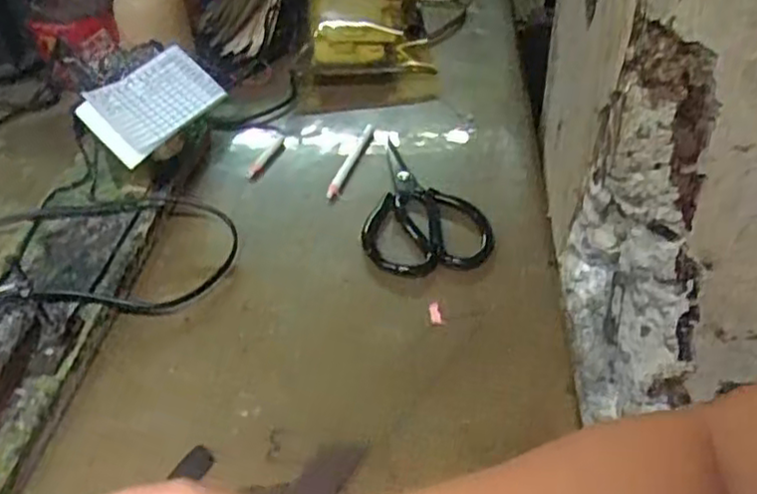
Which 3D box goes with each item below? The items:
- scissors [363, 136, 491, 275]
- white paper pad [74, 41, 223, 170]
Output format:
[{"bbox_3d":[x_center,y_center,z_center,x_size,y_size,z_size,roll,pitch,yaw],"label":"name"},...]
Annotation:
[{"bbox_3d":[0.038,-0.038,0.607,0.103,0.013,0.177,-3,41,-1],"label":"scissors"},{"bbox_3d":[-0.181,-0.117,0.572,0.061,0.017,0.102,45,57,-1],"label":"white paper pad"}]

